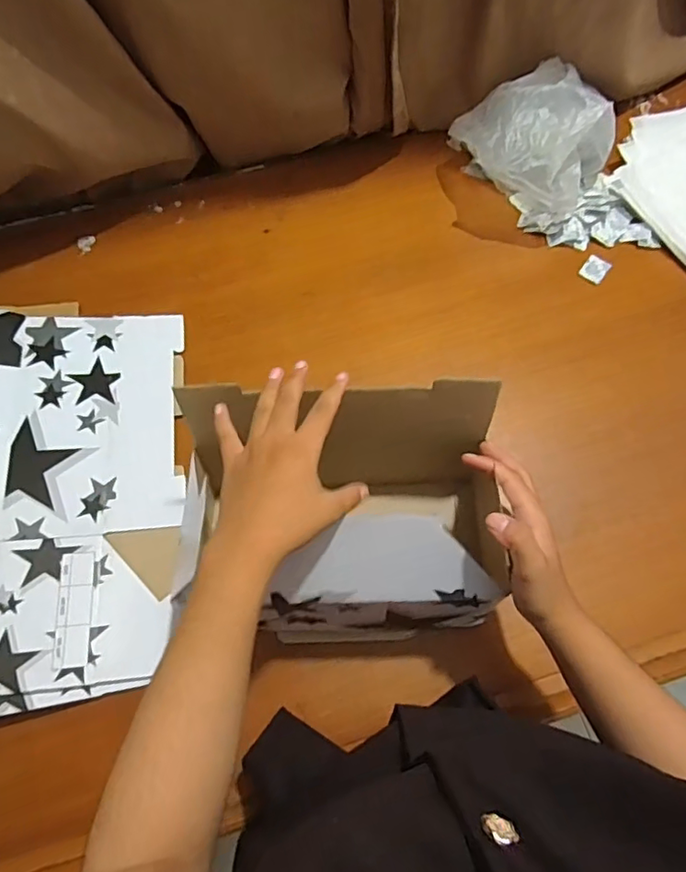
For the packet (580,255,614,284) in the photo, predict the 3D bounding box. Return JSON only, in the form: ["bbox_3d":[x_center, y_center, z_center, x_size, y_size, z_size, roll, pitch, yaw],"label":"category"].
[{"bbox_3d":[0.325,-0.216,0.710,0.031,0.004,0.040,37,74,15],"label":"packet"}]

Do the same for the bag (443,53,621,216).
[{"bbox_3d":[0.257,-0.382,0.712,0.208,0.132,0.181,-34,69,-11],"label":"bag"}]

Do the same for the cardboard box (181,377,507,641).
[{"bbox_3d":[0.009,0.073,0.505,0.244,0.168,0.187,-3,68,2],"label":"cardboard box"}]

